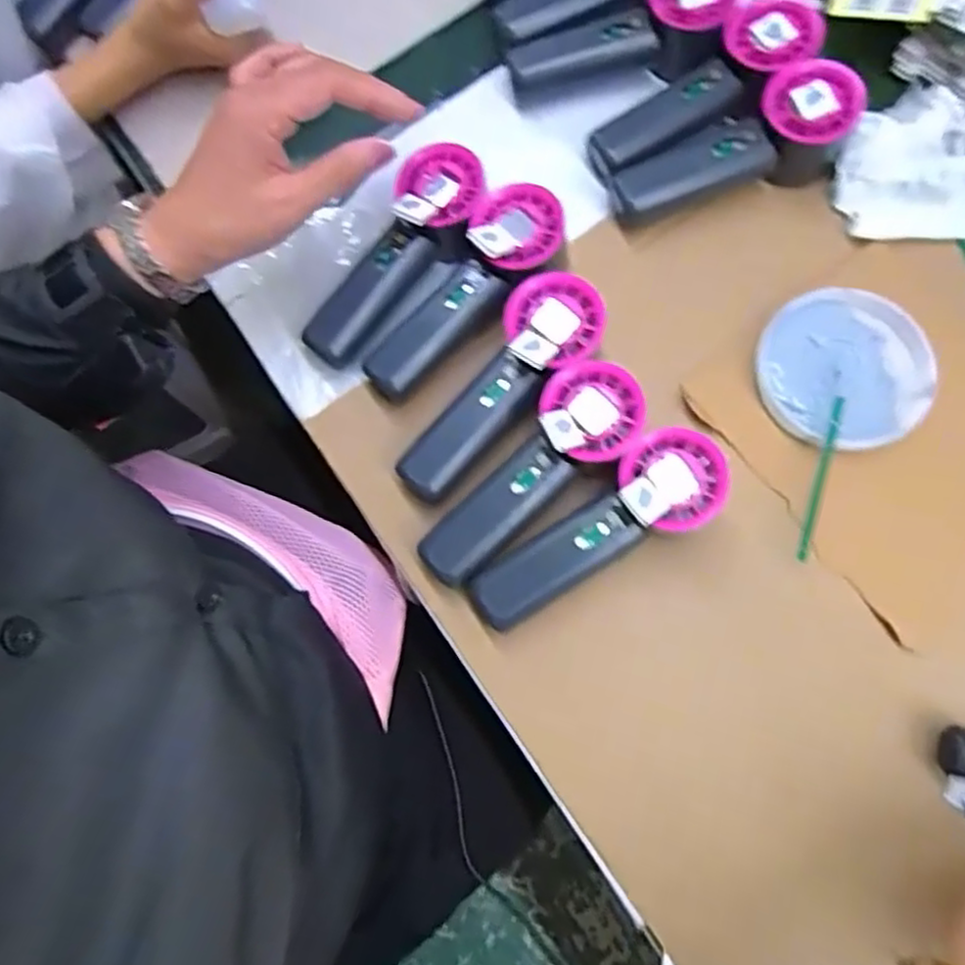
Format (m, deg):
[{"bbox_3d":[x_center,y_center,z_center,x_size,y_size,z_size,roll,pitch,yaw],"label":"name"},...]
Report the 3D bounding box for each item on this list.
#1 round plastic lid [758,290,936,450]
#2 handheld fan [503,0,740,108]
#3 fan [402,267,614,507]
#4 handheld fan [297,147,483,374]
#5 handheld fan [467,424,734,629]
[{"bbox_3d":[0.221,-0.070,0.437,0.099,0.018,0.100,0,75,2],"label":"round plastic lid"},{"bbox_3d":[0.096,-0.305,0.496,0.156,0.041,0.052,-15,76,13],"label":"handheld fan"},{"bbox_3d":[0.009,-0.056,0.417,0.052,0.027,0.153,40,93,9],"label":"fan"},{"bbox_3d":[-0.057,-0.142,0.449,0.050,0.028,0.155,36,94,8],"label":"handheld fan"},{"bbox_3d":[0.063,0.027,0.394,0.155,0.028,0.051,-35,78,7],"label":"handheld fan"}]

